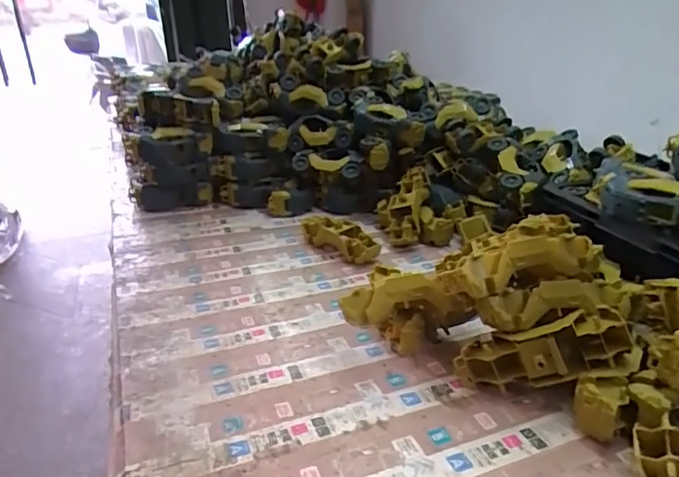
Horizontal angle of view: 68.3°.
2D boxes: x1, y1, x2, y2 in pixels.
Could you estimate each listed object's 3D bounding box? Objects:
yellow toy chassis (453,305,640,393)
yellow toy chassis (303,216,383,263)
[{"bbox_3d":[0.212,0.122,0.527,0.176,0.056,0.051,-15,20,15],"label":"yellow toy chassis"},{"bbox_3d":[0.000,-0.006,0.891,0.066,0.043,0.156,-15,27,-28],"label":"yellow toy chassis"}]

